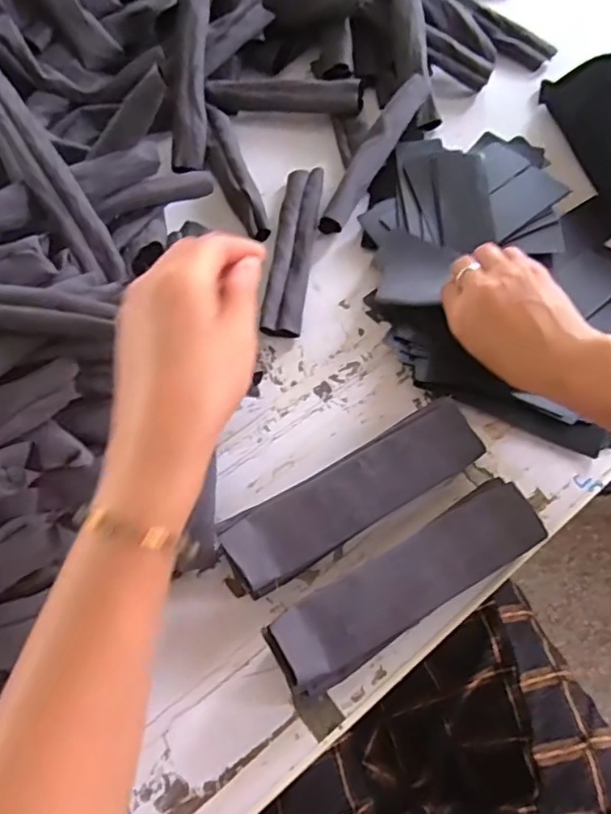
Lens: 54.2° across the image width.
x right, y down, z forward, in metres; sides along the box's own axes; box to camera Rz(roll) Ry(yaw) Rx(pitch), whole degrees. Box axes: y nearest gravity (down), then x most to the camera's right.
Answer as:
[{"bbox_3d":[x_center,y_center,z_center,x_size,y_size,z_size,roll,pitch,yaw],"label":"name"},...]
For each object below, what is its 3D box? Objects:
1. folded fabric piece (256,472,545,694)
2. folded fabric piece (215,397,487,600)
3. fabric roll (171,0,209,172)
[{"bbox_3d":[0.066,0.115,0.389,0.187,0.041,0.048,-29,65,-12],"label":"folded fabric piece"},{"bbox_3d":[0.034,0.062,0.412,0.183,0.045,0.050,-27,65,-11],"label":"folded fabric piece"},{"bbox_3d":[-0.113,-0.330,0.591,0.031,0.023,0.187,3,94,5],"label":"fabric roll"}]

